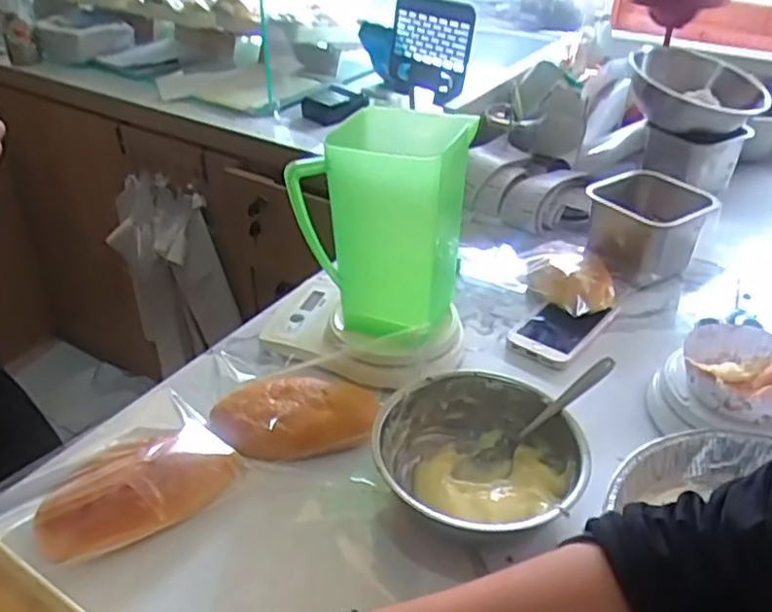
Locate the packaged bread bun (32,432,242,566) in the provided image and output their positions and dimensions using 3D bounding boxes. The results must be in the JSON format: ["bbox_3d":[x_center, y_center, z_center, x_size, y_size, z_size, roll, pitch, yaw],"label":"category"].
[{"bbox_3d":[-0.187,0.139,0.526,0.145,0.037,0.069,-24,42,-32],"label":"packaged bread bun"}]

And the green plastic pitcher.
[{"bbox_3d":[-0.002,-0.063,0.643,0.130,0.210,0.122,13,37,17],"label":"green plastic pitcher"}]

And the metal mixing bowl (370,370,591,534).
[{"bbox_3d":[0.070,0.122,0.539,0.154,0.054,0.154,1,35,0],"label":"metal mixing bowl"}]

